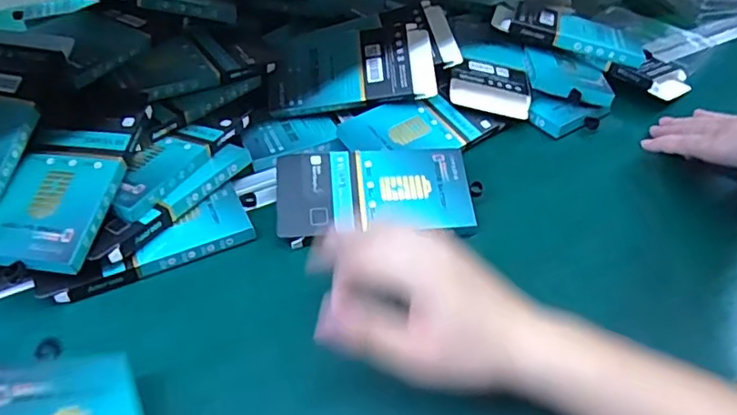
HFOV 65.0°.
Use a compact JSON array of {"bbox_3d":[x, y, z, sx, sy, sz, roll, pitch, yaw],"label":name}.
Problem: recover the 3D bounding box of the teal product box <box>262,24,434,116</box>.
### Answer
[{"bbox_3d":[-0.017,-0.133,0.545,0.154,0.012,0.082,-6,70,2],"label":"teal product box"}]

